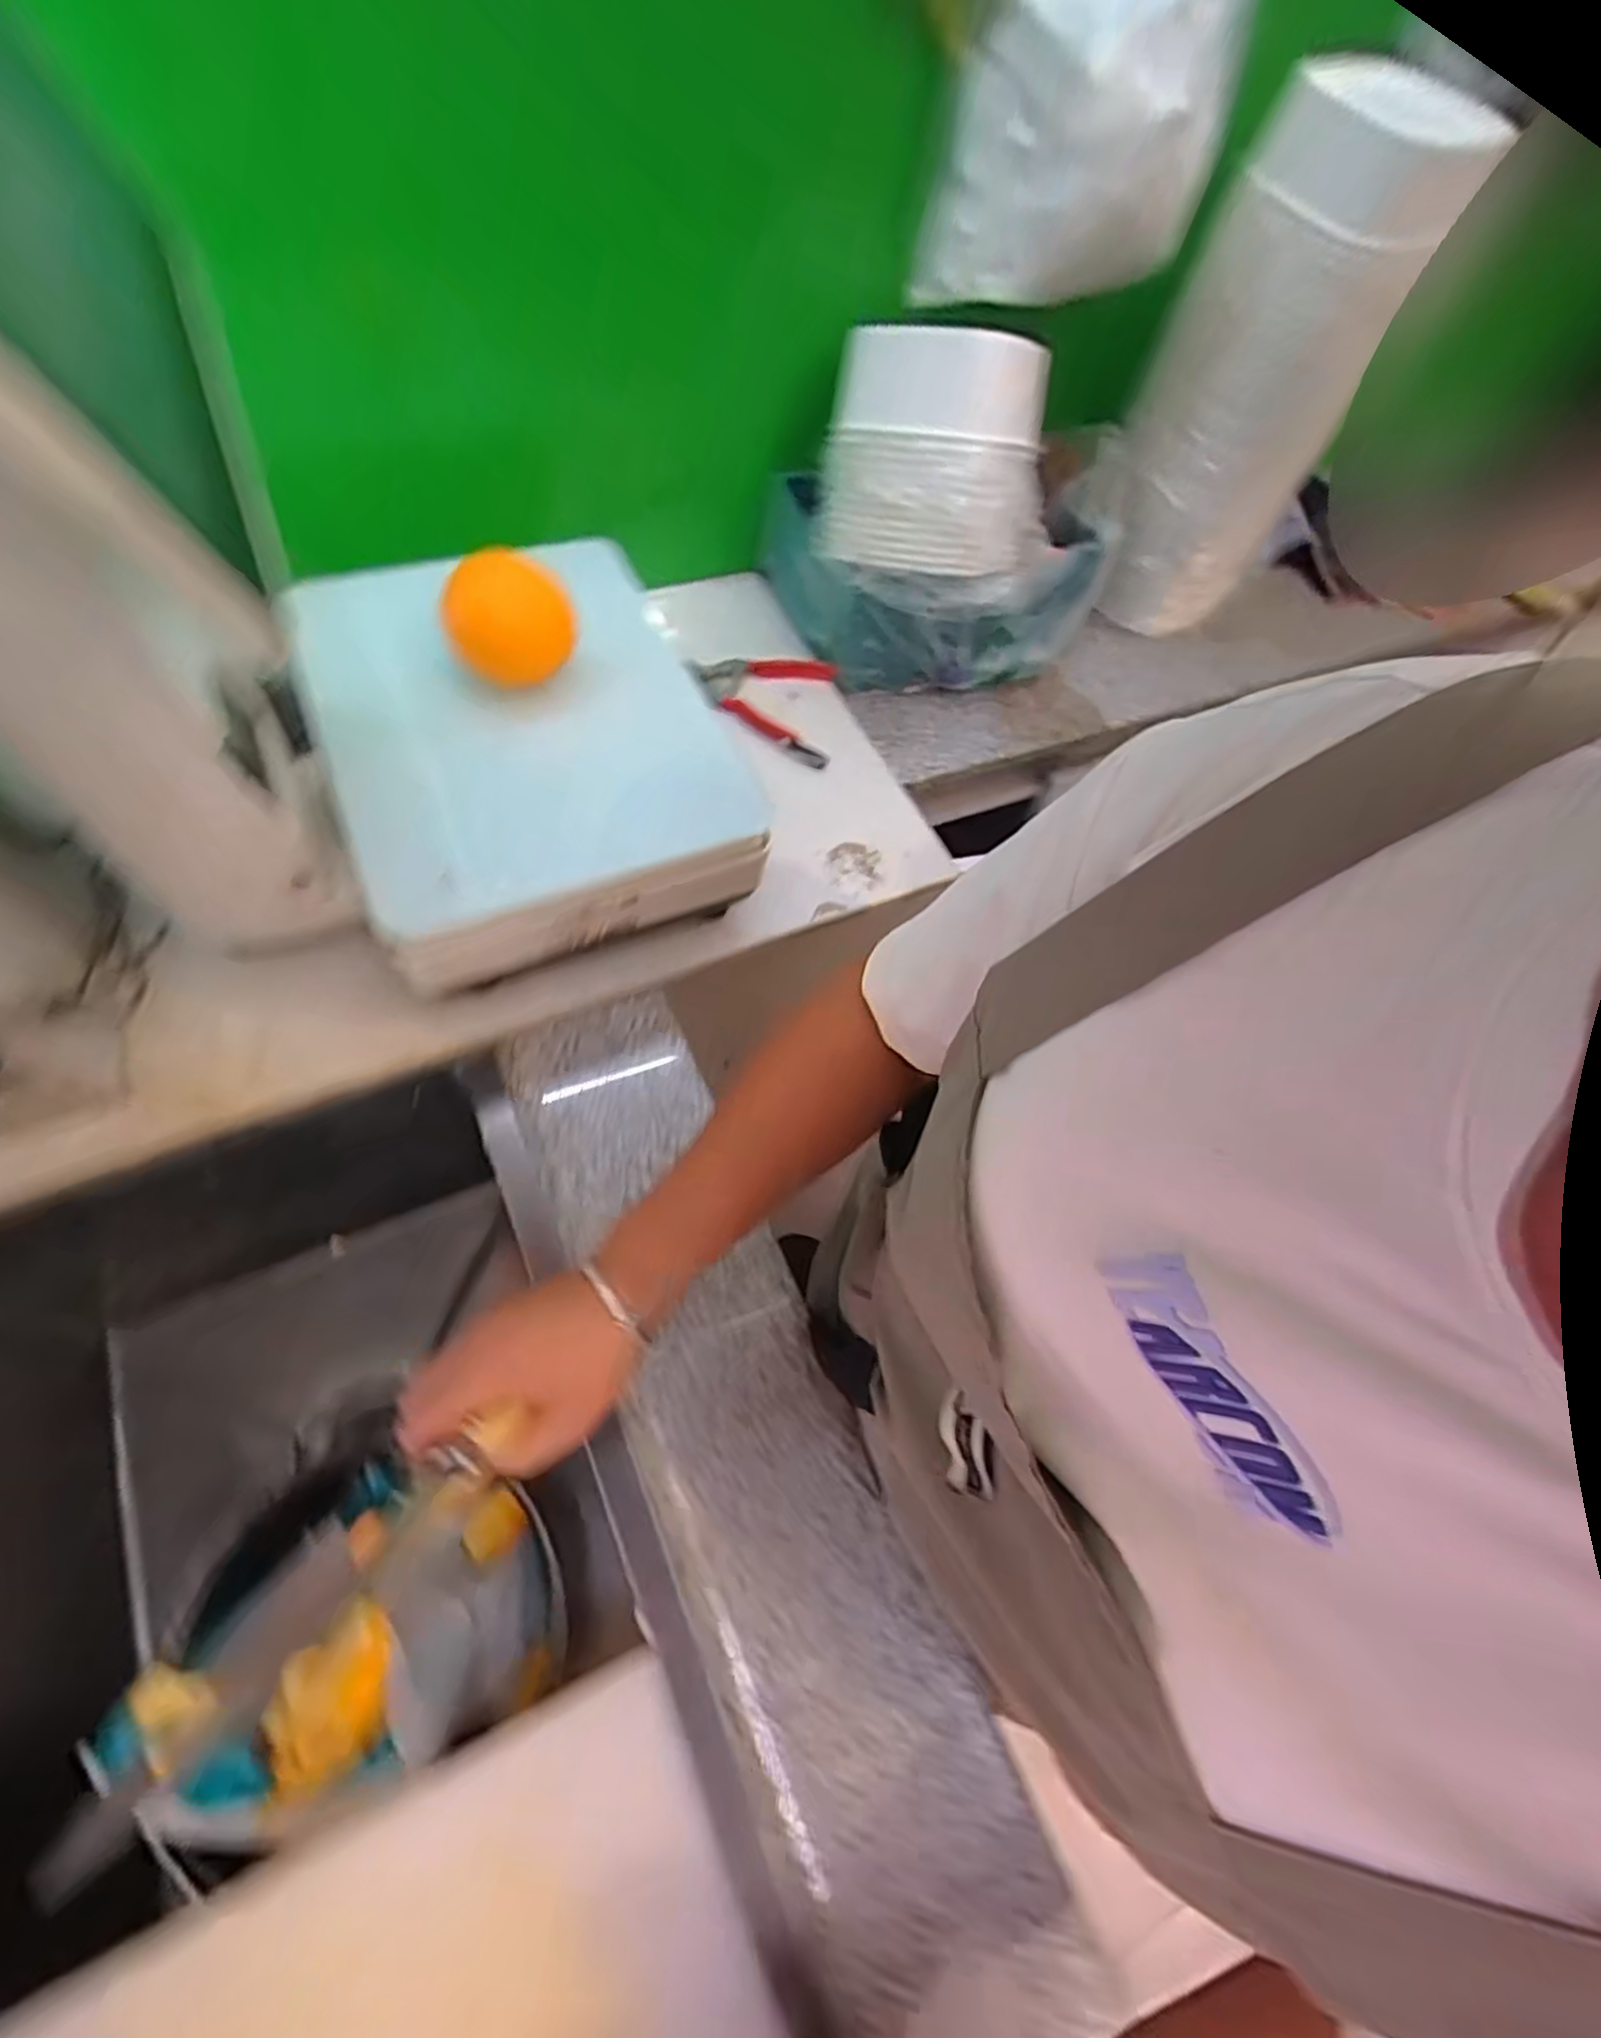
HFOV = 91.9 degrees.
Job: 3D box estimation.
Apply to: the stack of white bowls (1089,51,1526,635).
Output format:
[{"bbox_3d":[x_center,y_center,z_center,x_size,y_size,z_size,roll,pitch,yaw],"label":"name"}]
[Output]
[{"bbox_3d":[0.427,-0.594,0.759,0.189,0.420,0.167,24,63,6],"label":"stack of white bowls"}]

